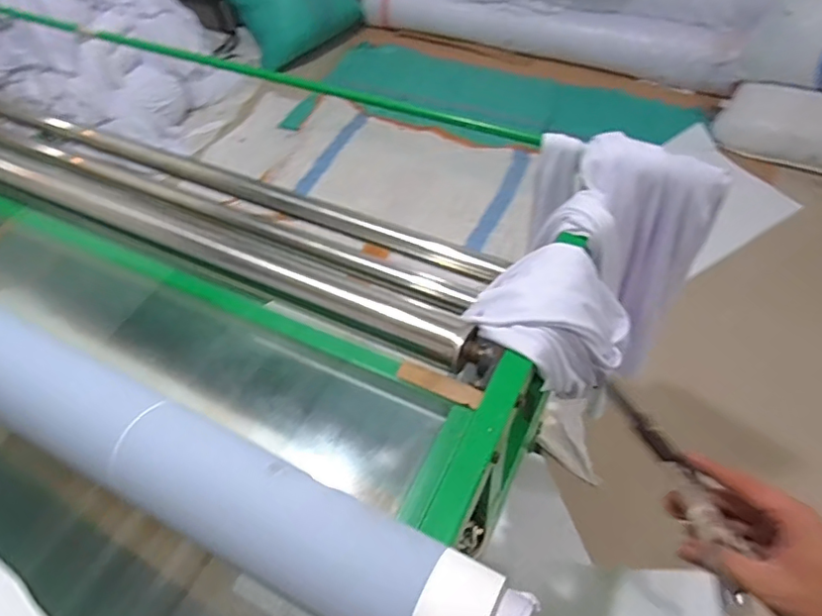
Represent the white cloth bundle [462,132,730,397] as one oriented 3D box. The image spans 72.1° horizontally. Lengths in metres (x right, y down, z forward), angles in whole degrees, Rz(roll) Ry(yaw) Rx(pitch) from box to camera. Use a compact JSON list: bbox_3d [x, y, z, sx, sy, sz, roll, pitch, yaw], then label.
[{"bbox_3d":[0.281,-0.045,0.872,0.286,0.253,0.403,17,57,18],"label":"white cloth bundle"}]

